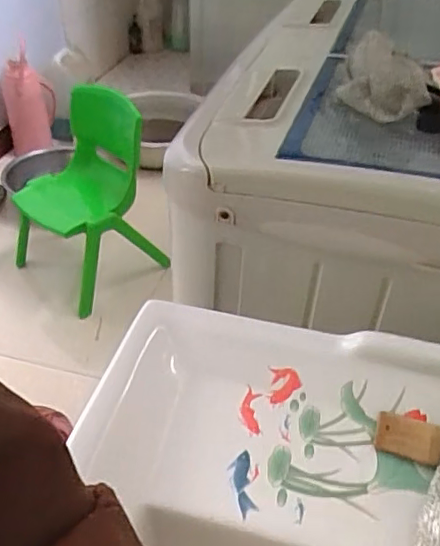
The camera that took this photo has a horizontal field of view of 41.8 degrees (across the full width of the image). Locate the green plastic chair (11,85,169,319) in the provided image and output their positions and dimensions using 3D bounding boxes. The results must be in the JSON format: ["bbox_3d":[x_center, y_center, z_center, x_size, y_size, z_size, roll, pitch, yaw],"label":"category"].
[{"bbox_3d":[-0.420,-0.208,1.704,0.375,0.525,0.430,27,46,28],"label":"green plastic chair"}]

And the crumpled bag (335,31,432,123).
[{"bbox_3d":[0.176,-0.205,0.611,0.093,0.077,0.069,8,40,8],"label":"crumpled bag"}]

